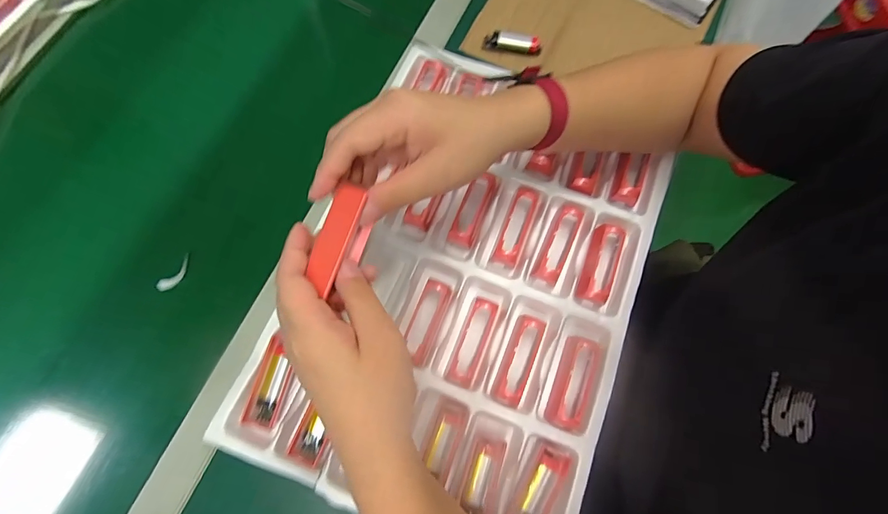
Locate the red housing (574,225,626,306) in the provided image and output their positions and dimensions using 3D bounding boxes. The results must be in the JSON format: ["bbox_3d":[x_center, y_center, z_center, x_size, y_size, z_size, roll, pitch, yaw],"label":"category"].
[{"bbox_3d":[0.154,0.003,0.393,0.030,0.018,0.080,22,75,6],"label":"red housing"}]

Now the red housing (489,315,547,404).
[{"bbox_3d":[0.069,0.094,0.370,0.026,0.016,0.080,22,75,6],"label":"red housing"}]

